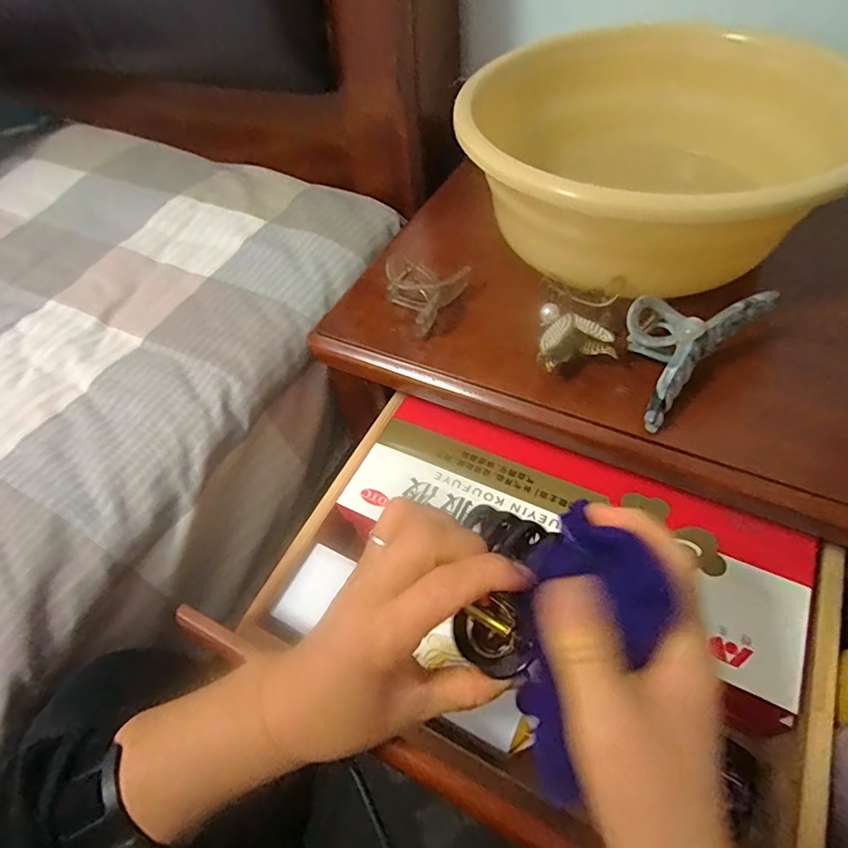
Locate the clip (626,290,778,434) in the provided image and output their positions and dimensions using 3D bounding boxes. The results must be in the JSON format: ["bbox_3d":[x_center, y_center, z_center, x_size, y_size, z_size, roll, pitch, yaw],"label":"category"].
[{"bbox_3d":[0.172,-0.057,0.354,0.116,0.046,0.064,-37,58,-20],"label":"clip"}]

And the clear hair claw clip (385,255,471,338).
[{"bbox_3d":[-0.005,-0.111,0.429,0.062,0.030,0.073,23,59,21],"label":"clear hair claw clip"}]

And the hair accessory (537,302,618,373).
[{"bbox_3d":[0.104,-0.057,0.371,0.052,0.043,0.041,-14,53,-5],"label":"hair accessory"}]

